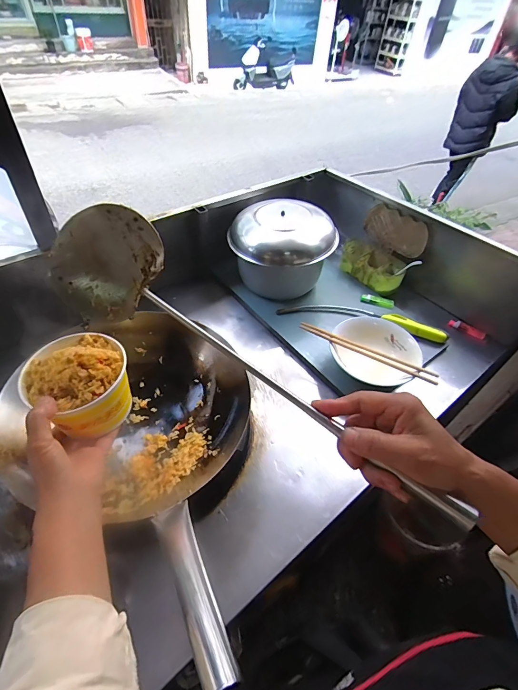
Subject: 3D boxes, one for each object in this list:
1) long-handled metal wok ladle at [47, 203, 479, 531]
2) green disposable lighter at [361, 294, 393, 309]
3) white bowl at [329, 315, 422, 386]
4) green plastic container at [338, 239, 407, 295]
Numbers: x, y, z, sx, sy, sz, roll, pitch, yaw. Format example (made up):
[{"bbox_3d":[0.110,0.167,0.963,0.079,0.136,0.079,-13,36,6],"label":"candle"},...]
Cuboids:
[{"bbox_3d":[-0.024,0.017,0.337,0.466,0.092,0.094,37,54,15],"label":"long-handled metal wok ladle"},{"bbox_3d":[0.292,-0.109,0.853,0.083,0.016,0.022,21,48,34],"label":"green disposable lighter"},{"bbox_3d":[0.233,0.016,0.721,0.169,0.051,0.183,2,47,-2],"label":"white bowl"},{"bbox_3d":[0.294,-0.202,0.908,0.182,0.072,0.084,38,55,26],"label":"green plastic container"}]

